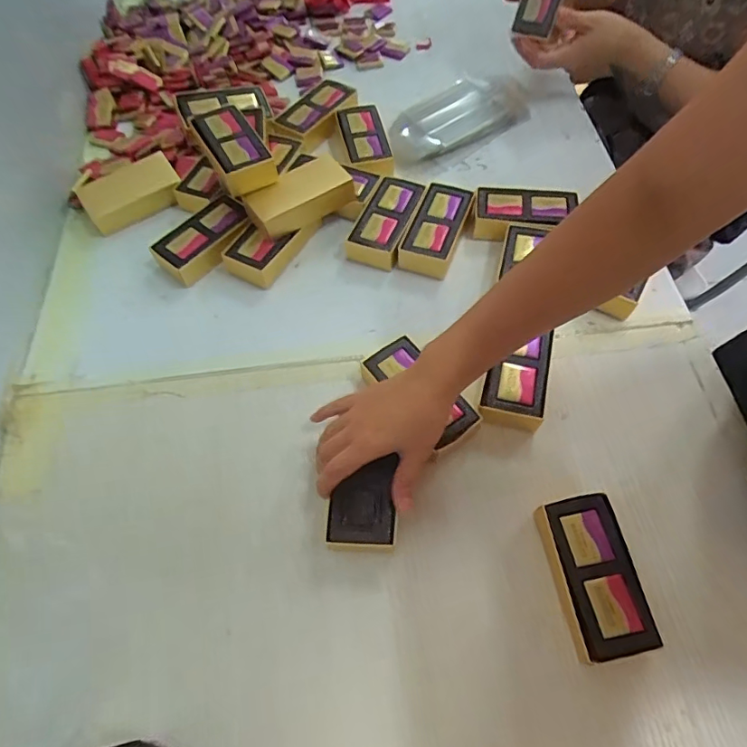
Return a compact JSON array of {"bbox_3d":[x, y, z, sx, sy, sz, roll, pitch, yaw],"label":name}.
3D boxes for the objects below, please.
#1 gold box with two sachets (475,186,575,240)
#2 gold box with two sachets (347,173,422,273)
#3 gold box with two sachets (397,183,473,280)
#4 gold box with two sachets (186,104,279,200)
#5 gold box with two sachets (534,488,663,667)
[{"bbox_3d":[0.170,-0.181,0.589,0.114,0.037,0.060,2,61,3],"label":"gold box with two sachets"},{"bbox_3d":[0.017,-0.178,0.595,0.055,0.031,0.118,17,63,12],"label":"gold box with two sachets"},{"bbox_3d":[0.073,-0.161,0.584,0.062,0.033,0.126,18,63,12],"label":"gold box with two sachets"},{"bbox_3d":[-0.156,-0.251,0.566,0.060,0.028,0.121,-26,63,-12],"label":"gold box with two sachets"},{"bbox_3d":[0.171,0.156,0.399,0.056,0.033,0.112,-11,61,-3],"label":"gold box with two sachets"}]

